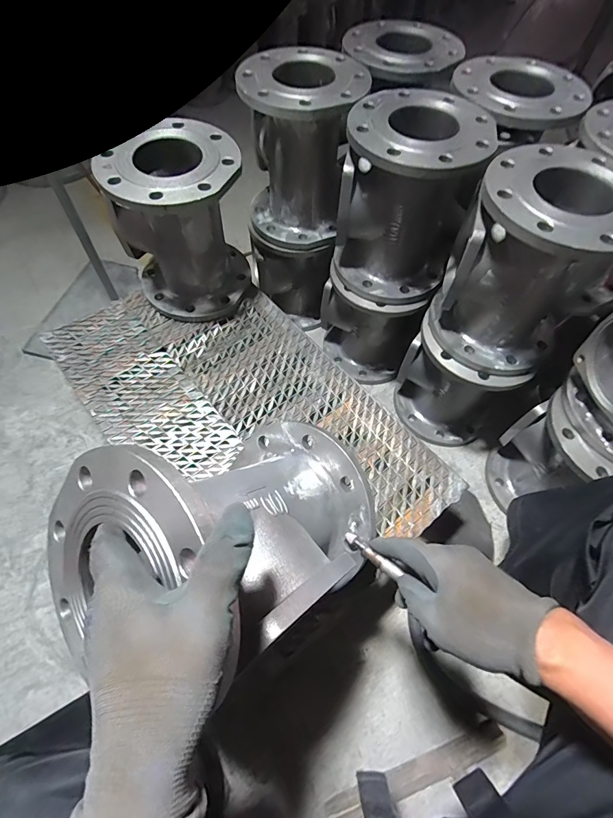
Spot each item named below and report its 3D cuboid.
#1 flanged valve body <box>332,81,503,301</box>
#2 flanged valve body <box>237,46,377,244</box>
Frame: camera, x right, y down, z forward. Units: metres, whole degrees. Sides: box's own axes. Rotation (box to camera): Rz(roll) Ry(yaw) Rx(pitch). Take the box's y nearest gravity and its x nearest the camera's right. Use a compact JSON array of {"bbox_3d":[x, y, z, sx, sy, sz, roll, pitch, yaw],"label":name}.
[{"bbox_3d":[0.173,-0.367,0.676,0.210,0.250,0.249,17,62,7],"label":"flanged valve body"},{"bbox_3d":[-0.009,-0.479,0.732,0.205,0.249,0.205,12,61,4],"label":"flanged valve body"}]

